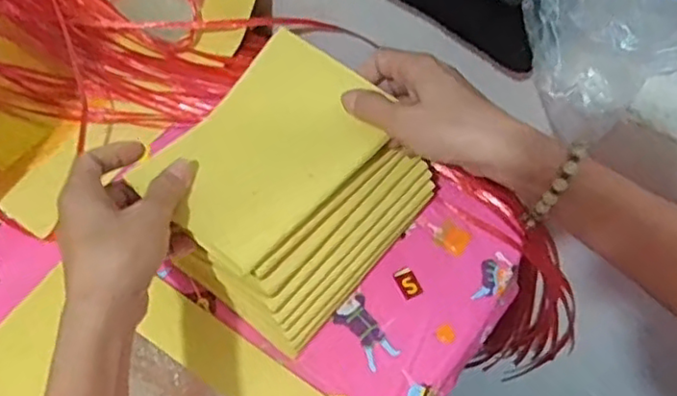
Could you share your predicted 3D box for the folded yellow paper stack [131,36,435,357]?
[{"bbox_3d":[-0.034,-0.004,0.462,0.143,0.106,0.166,36,65,15],"label":"folded yellow paper stack"}]

